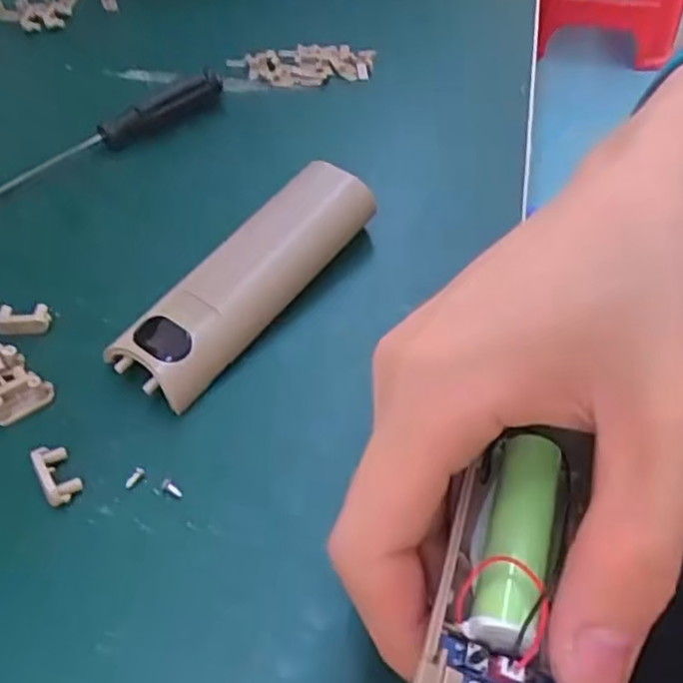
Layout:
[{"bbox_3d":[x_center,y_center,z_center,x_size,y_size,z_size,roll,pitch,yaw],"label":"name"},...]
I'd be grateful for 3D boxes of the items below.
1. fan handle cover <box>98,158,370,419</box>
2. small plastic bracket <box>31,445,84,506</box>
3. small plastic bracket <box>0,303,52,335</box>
[{"bbox_3d":[-0.029,-0.021,0.236,0.028,0.025,0.102,33,59,25],"label":"fan handle cover"},{"bbox_3d":[-0.082,0.038,0.202,0.010,0.006,0.019,-24,54,-17],"label":"small plastic bracket"},{"bbox_3d":[-0.109,-0.008,0.237,0.020,0.005,0.012,-2,51,0],"label":"small plastic bracket"}]

